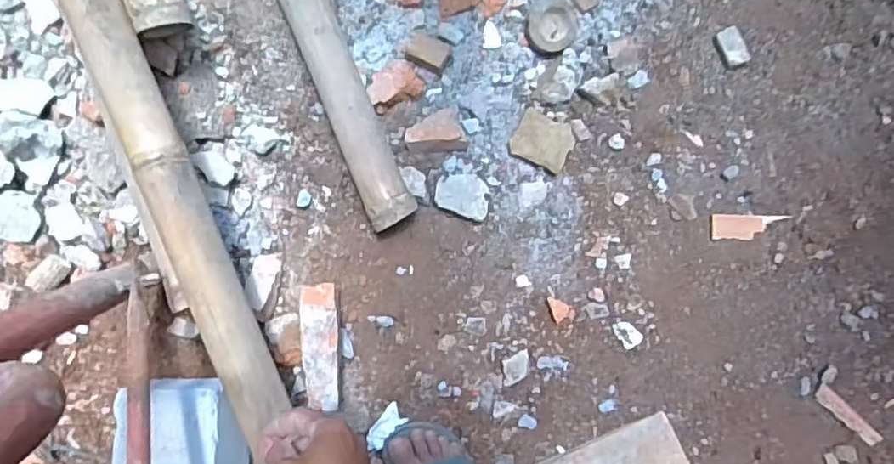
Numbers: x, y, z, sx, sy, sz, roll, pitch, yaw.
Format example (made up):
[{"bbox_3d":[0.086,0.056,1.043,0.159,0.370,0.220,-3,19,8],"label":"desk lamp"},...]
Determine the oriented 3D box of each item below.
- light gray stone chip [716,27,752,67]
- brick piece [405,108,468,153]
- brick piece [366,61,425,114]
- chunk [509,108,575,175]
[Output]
[{"bbox_3d":[0.432,-0.279,0.899,0.036,0.011,0.058,-20,91,-5],"label":"light gray stone chip"},{"bbox_3d":[-0.016,-0.142,0.833,0.084,0.034,0.059,-5,90,-5],"label":"brick piece"},{"bbox_3d":[-0.075,-0.207,0.829,0.074,0.032,0.056,-26,92,-5],"label":"brick piece"},{"bbox_3d":[0.139,-0.131,0.857,0.084,0.012,0.068,23,88,-4],"label":"chunk"}]

